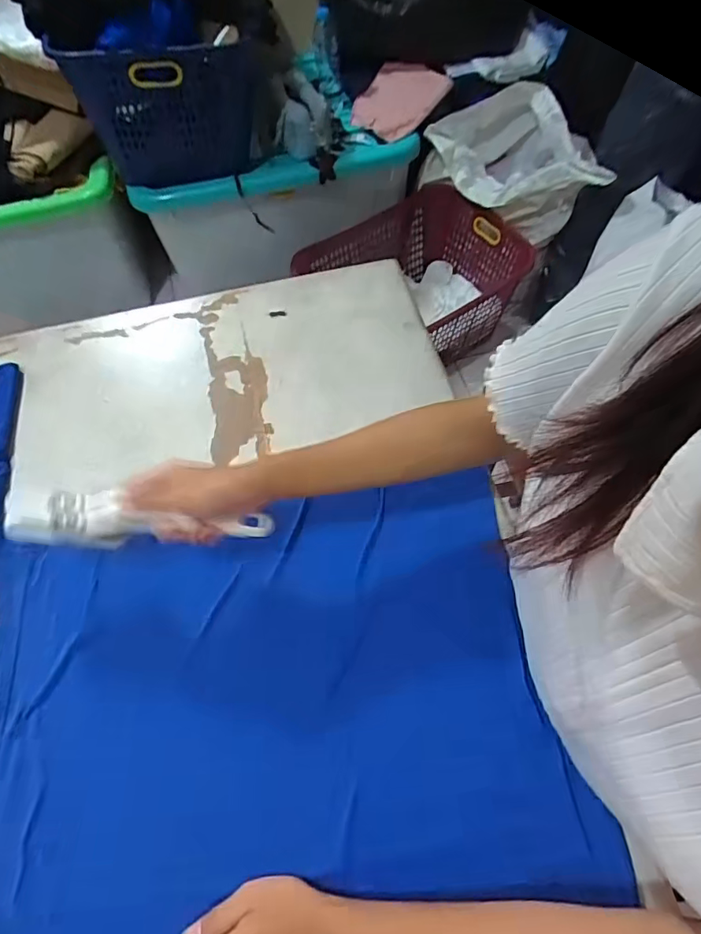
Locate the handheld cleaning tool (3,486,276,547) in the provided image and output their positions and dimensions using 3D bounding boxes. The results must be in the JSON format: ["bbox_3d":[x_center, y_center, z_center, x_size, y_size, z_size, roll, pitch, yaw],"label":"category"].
[{"bbox_3d":[-0.179,0.044,0.448,0.220,0.029,0.041,3,63,-4],"label":"handheld cleaning tool"}]

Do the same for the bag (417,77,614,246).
[{"bbox_3d":[0.472,-0.857,1.459,0.443,0.253,0.267,36,70,19],"label":"bag"}]

